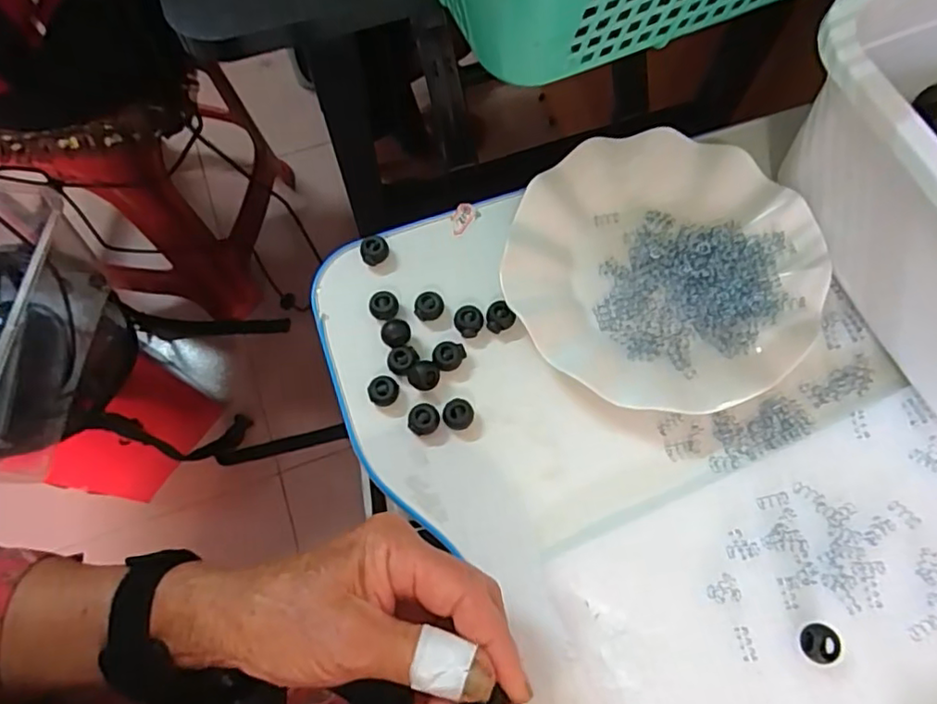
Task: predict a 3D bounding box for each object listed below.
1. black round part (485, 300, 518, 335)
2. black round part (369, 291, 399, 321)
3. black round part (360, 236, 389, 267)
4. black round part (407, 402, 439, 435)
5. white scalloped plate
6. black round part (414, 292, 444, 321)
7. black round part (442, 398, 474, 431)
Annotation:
[{"bbox_3d":[0.019,-0.021,0.371,0.017,0.010,0.016,0,71,0],"label":"black round part"},{"bbox_3d":[-0.052,-0.029,0.372,0.017,0.010,0.017,0,71,0],"label":"black round part"},{"bbox_3d":[-0.060,-0.064,0.385,0.016,0.011,0.016,0,71,0],"label":"black round part"},{"bbox_3d":[-0.026,0.039,0.350,0.017,0.010,0.017,0,71,0],"label":"black round part"},{"bbox_3d":[0.118,-0.056,0.370,0.178,0.016,0.174,17,72,6],"label":"white scalloped plate"},{"bbox_3d":[-0.024,-0.028,0.374,0.017,0.011,0.015,-5,71,-2],"label":"black round part"},{"bbox_3d":[-0.006,0.037,0.351,0.018,0.010,0.017,0,71,0],"label":"black round part"}]

